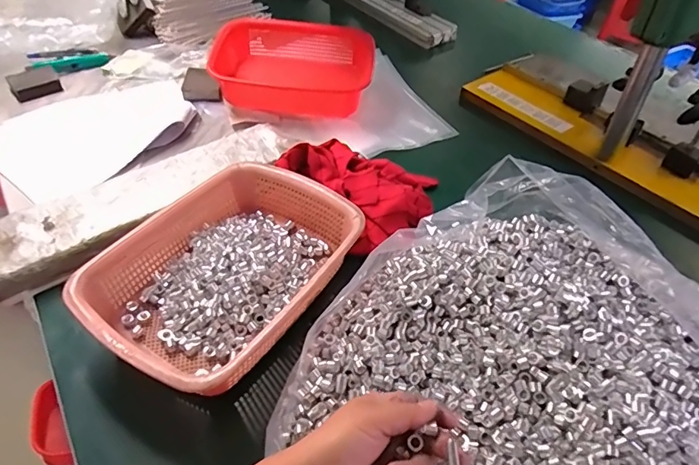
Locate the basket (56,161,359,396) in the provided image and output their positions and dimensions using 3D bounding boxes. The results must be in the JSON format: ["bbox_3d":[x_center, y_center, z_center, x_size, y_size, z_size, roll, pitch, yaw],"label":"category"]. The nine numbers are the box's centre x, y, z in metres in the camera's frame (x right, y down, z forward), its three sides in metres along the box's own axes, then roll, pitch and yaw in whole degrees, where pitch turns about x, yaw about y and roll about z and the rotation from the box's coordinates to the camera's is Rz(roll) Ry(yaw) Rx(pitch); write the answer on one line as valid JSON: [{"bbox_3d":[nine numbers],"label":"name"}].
[{"bbox_3d":[-0.137,0.039,0.539,0.215,0.074,0.299,25,50,21],"label":"basket"}]

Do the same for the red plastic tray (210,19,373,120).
[{"bbox_3d":[-0.105,-0.331,0.910,0.297,0.096,0.242,-1,46,-3],"label":"red plastic tray"}]

